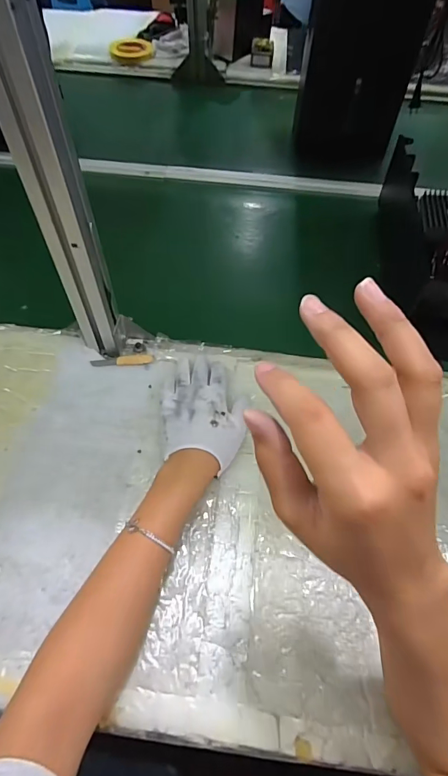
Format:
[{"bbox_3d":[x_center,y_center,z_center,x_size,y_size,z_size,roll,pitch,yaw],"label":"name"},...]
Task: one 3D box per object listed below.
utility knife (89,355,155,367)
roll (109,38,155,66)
[{"bbox_3d":[-0.136,-0.036,0.550,0.081,0.008,0.015,-5,58,-4],"label":"utility knife"},{"bbox_3d":[-0.244,-0.896,1.101,0.113,0.024,0.113,0,58,-1],"label":"roll"}]

